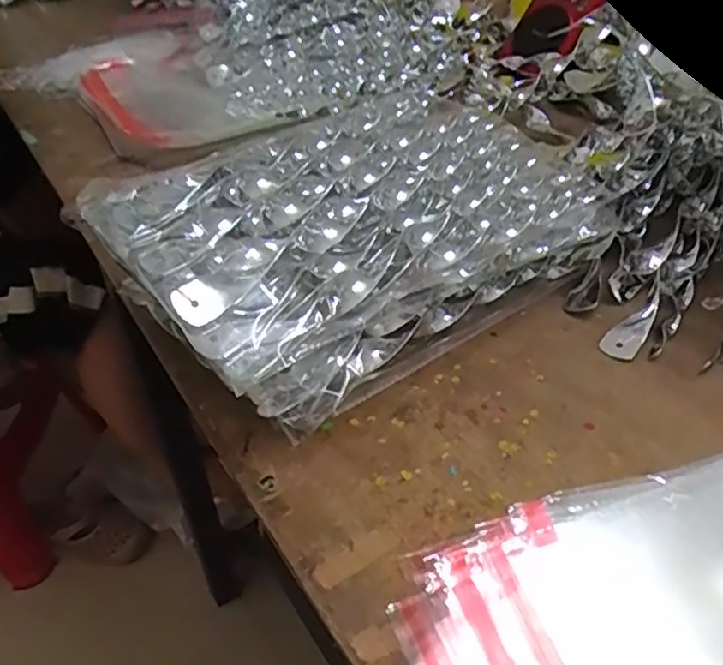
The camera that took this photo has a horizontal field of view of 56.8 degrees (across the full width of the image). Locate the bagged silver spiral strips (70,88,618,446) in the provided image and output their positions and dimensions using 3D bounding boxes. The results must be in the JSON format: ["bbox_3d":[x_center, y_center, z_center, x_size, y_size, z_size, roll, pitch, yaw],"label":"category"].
[{"bbox_3d":[0.005,-0.066,0.456,0.314,0.118,0.177,-29,48,-26],"label":"bagged silver spiral strips"}]

